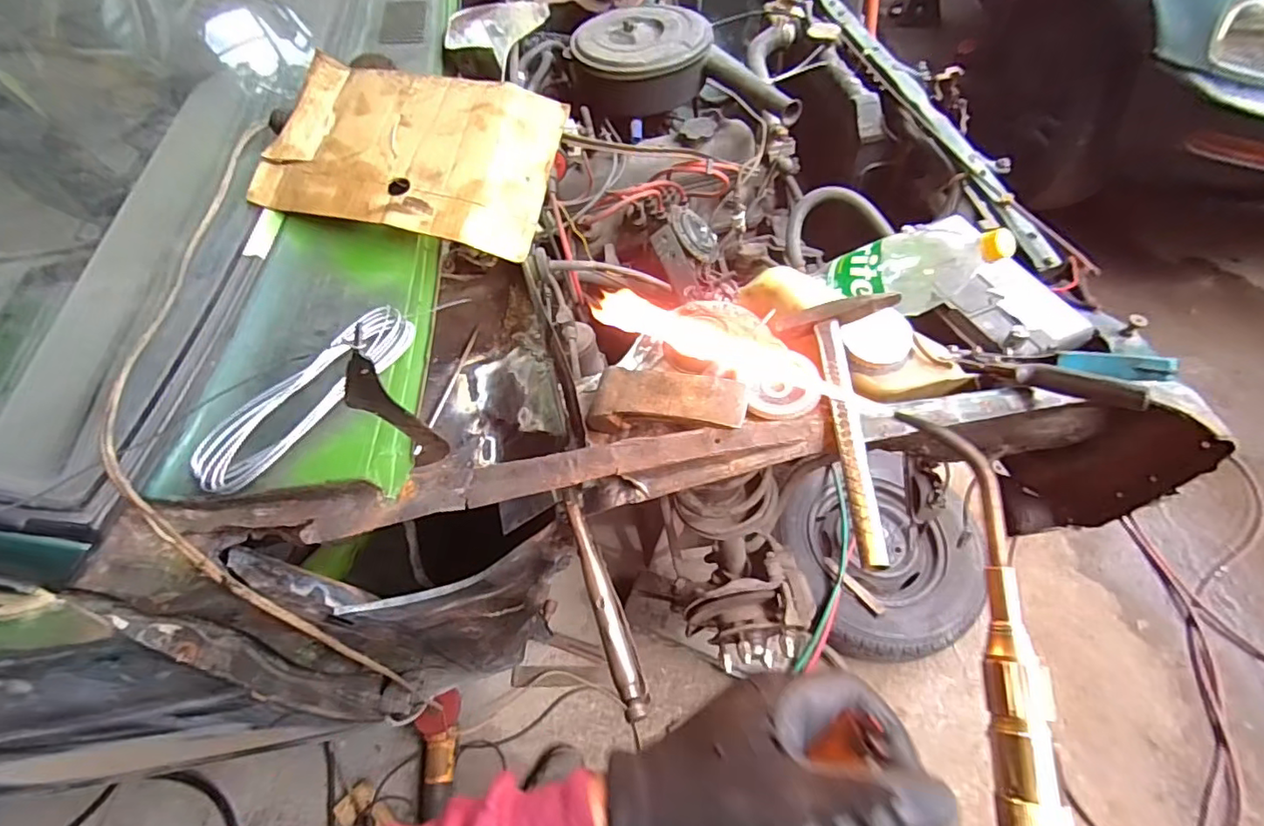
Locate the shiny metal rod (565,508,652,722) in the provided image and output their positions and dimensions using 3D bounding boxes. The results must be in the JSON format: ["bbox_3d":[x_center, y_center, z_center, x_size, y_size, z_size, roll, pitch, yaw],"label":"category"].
[{"bbox_3d":[-0.022,0.157,0.472,0.023,0.028,0.179,-18,64,-9],"label":"shiny metal rod"}]

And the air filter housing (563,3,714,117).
[{"bbox_3d":[0.010,-0.634,1.014,0.254,0.094,0.211,6,57,5],"label":"air filter housing"}]

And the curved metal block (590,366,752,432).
[{"bbox_3d":[0.034,-0.014,0.551,0.151,0.035,0.057,1,62,18],"label":"curved metal block"}]

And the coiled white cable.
[{"bbox_3d":[-0.281,-0.021,0.492,0.063,0.016,0.209,32,62,20],"label":"coiled white cable"}]

